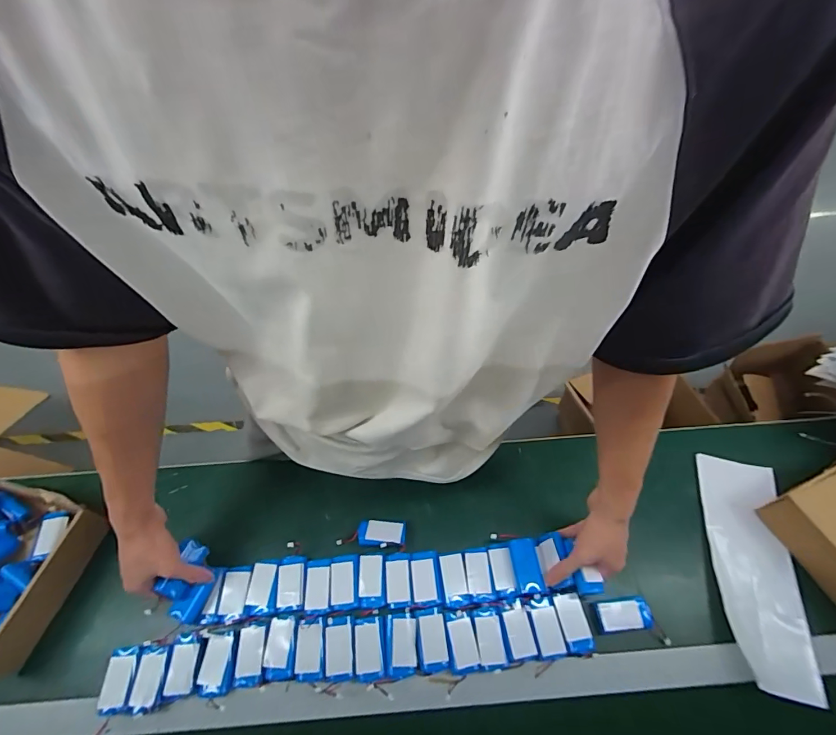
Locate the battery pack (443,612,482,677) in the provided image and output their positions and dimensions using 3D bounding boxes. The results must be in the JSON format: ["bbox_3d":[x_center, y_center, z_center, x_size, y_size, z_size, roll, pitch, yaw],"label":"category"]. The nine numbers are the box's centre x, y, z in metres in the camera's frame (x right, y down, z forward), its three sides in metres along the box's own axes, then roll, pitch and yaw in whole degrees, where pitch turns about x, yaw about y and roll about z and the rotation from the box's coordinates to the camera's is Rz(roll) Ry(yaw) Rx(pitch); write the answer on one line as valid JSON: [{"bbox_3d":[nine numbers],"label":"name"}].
[{"bbox_3d":[0.056,0.345,0.520,0.037,0.004,0.066,-7,57,-3],"label":"battery pack"}]

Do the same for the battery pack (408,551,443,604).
[{"bbox_3d":[0.009,0.286,0.563,0.039,0.004,0.062,-6,57,-2],"label":"battery pack"}]

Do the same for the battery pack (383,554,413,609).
[{"bbox_3d":[-0.028,0.289,0.562,0.035,0.004,0.066,-5,57,-2],"label":"battery pack"}]

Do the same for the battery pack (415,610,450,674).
[{"bbox_3d":[0.017,0.344,0.522,0.037,0.004,0.066,-8,57,-4],"label":"battery pack"}]

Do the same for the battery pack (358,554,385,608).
[{"bbox_3d":[-0.064,0.289,0.563,0.034,0.004,0.064,-5,57,-2],"label":"battery pack"}]

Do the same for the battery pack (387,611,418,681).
[{"bbox_3d":[-0.020,0.350,0.522,0.036,0.004,0.067,-4,57,-1],"label":"battery pack"}]

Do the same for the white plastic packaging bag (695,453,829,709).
[{"bbox_3d":[0.461,0.266,0.568,0.104,0.027,0.299,10,58,8],"label":"white plastic packaging bag"}]

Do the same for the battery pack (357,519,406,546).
[{"bbox_3d":[-0.053,0.237,0.594,0.067,0.013,0.034,2,57,3],"label":"battery pack"}]

